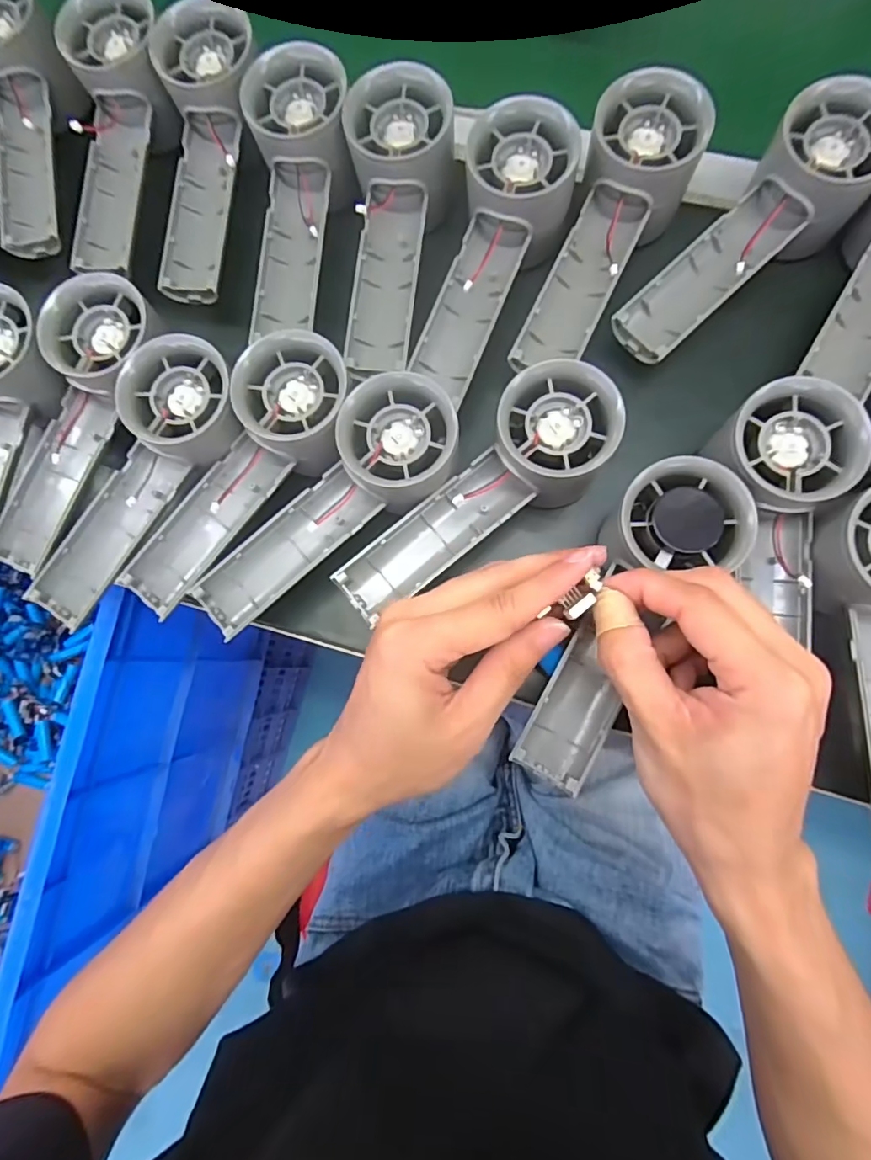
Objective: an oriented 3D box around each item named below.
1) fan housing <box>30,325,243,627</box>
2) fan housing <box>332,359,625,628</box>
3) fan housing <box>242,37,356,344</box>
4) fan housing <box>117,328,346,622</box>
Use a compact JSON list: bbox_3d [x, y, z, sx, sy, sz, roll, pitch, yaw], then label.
[{"bbox_3d":[-0.156,-0.049,0.287,0.055,0.026,0.158,36,98,8],"label":"fan housing"},{"bbox_3d":[0.022,-0.040,0.280,0.158,0.042,0.053,-39,81,11],"label":"fan housing"},{"bbox_3d":[-0.077,-0.209,0.306,0.053,0.031,0.143,6,96,5],"label":"fan housing"},{"bbox_3d":[-0.100,-0.050,0.282,0.058,0.032,0.157,41,99,9],"label":"fan housing"}]

